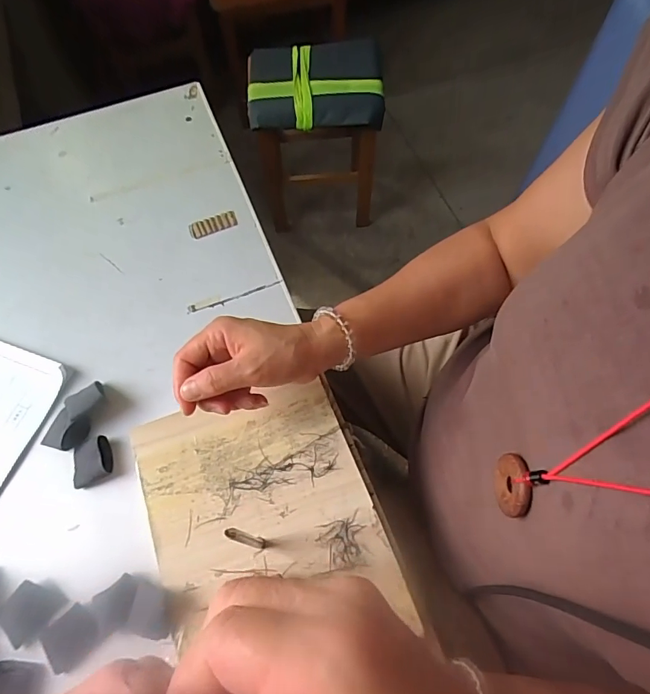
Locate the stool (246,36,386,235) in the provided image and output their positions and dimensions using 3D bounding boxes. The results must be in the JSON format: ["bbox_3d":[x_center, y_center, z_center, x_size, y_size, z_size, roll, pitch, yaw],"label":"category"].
[{"bbox_3d":[-0.010,-0.551,1.233,0.342,0.458,0.227,-3,66,-3],"label":"stool"}]

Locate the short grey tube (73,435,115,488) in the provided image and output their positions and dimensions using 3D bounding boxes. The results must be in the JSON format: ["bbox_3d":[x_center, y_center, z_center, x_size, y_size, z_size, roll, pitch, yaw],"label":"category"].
[{"bbox_3d":[-0.219,0.107,0.413,0.034,0.015,0.040,-15,67,-5],"label":"short grey tube"}]

